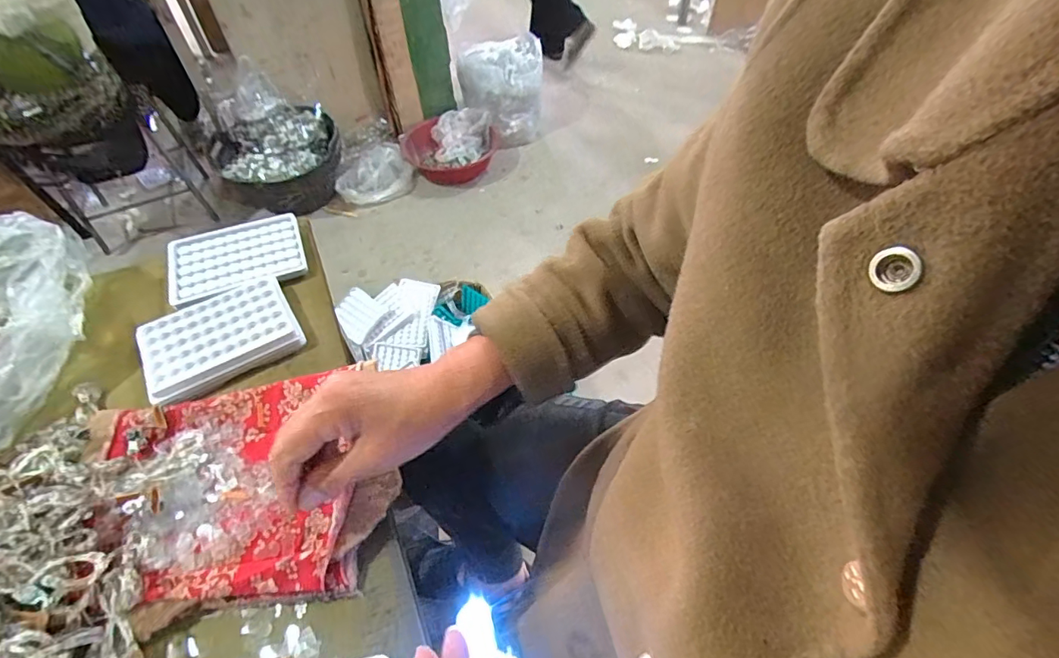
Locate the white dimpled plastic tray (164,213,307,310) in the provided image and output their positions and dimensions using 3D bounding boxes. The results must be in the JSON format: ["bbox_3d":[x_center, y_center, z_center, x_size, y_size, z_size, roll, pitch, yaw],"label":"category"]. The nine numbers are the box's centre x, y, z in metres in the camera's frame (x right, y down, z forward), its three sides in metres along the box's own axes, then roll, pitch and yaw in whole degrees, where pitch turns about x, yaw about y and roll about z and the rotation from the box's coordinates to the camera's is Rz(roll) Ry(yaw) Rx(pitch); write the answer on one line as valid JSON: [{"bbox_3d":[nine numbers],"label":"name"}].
[{"bbox_3d":[-0.309,-0.075,0.509,0.130,0.012,0.099,-19,53,-15],"label":"white dimpled plastic tray"}]

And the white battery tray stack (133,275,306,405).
[{"bbox_3d":[-0.287,0.005,0.450,0.127,0.018,0.095,-27,56,-20],"label":"white battery tray stack"}]

